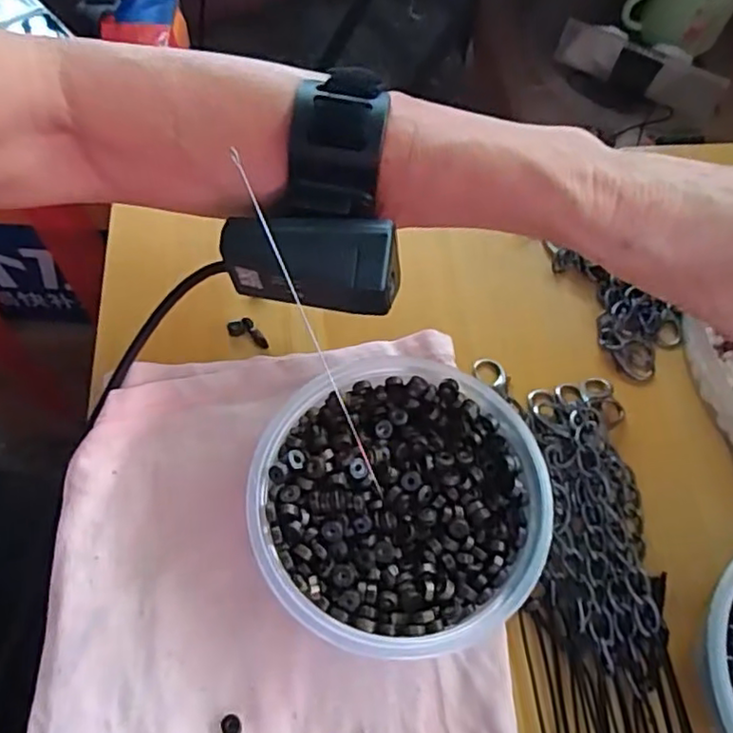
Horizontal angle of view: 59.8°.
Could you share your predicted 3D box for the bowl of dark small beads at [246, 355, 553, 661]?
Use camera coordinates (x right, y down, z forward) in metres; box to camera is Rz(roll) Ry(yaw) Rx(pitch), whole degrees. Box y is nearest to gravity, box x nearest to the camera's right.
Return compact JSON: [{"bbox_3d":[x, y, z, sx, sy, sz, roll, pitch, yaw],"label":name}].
[{"bbox_3d":[0.014,0.056,0.257,0.112,0.043,0.106,1,64,-2],"label":"bowl of dark small beads"}]

